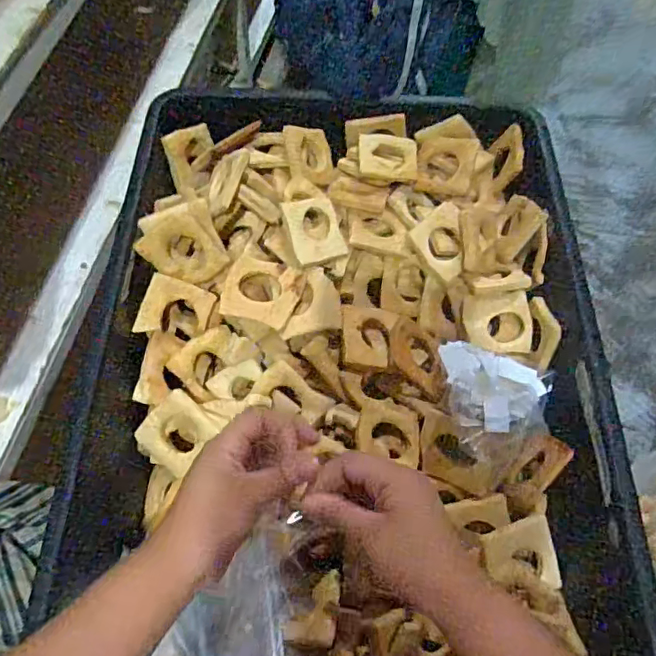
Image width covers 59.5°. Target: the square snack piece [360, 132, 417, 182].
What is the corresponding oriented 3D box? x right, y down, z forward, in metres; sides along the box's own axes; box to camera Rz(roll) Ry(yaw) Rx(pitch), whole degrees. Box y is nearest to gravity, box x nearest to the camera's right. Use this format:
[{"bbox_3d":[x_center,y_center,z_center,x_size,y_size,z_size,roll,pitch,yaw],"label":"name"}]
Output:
[{"bbox_3d":[0.058,-0.165,0.551,0.055,0.007,0.044,4,83,0],"label":"square snack piece"}]

